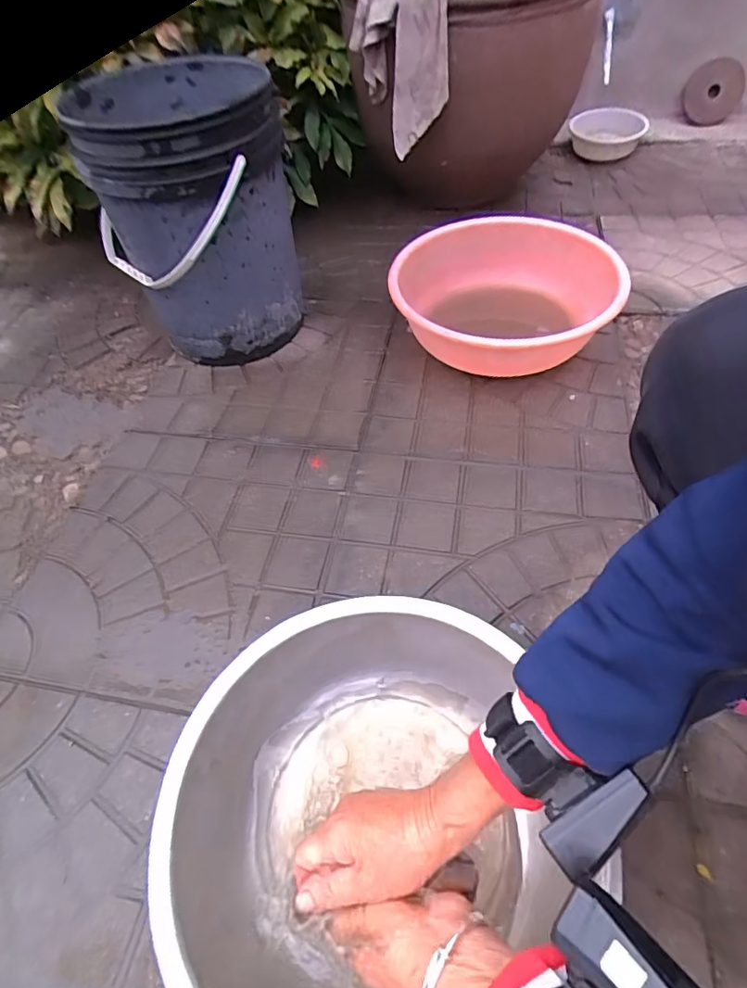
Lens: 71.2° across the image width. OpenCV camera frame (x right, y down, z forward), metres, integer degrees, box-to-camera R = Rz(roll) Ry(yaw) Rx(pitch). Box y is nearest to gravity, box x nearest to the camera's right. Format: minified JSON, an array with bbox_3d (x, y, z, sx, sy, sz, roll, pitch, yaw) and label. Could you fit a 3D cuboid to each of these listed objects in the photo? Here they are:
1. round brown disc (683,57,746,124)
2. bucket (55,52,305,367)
[{"bbox_3d":[0.885,-1.045,1.357,0.155,0.134,0.013,-11,34,1],"label":"round brown disc"},{"bbox_3d":[-0.291,-0.455,0.889,0.278,0.377,0.340,-19,52,-9],"label":"bucket"}]

